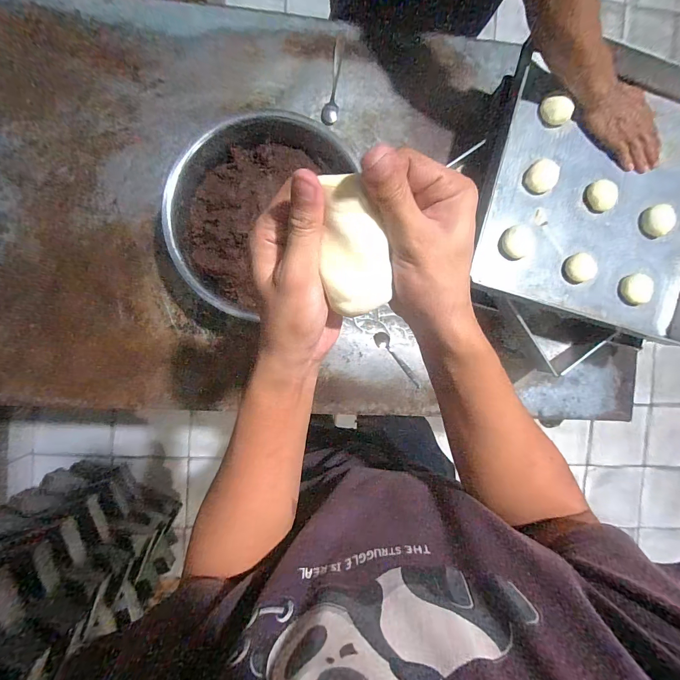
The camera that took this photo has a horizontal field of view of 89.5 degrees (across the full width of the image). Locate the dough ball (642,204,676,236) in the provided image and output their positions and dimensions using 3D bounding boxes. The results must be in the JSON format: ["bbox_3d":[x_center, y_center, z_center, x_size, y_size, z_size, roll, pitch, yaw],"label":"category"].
[{"bbox_3d":[0.589,-0.220,0.631,0.042,0.023,0.054,-22,95,-5],"label":"dough ball"}]

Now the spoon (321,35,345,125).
[{"bbox_3d":[-0.010,-0.531,0.701,0.032,0.011,0.178,8,92,-6],"label":"spoon"}]

